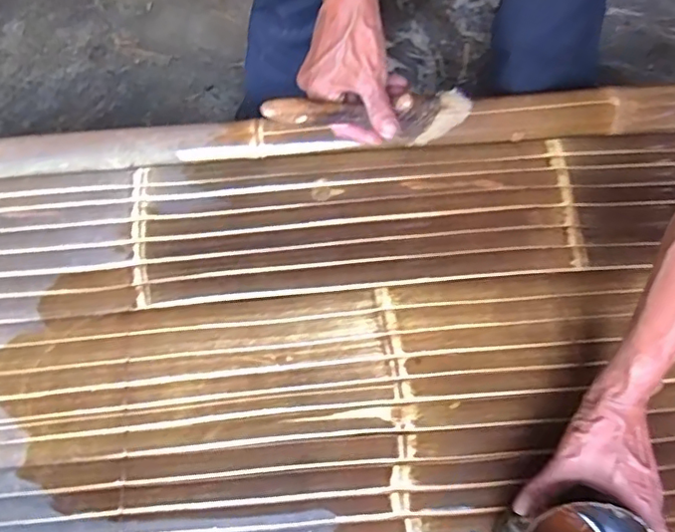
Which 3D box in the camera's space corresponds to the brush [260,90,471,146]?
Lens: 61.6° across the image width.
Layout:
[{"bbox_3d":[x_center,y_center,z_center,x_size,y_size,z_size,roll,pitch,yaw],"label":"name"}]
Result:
[{"bbox_3d":[0.027,-0.128,0.500,0.201,0.063,0.022,-5,67,-27],"label":"brush"}]

